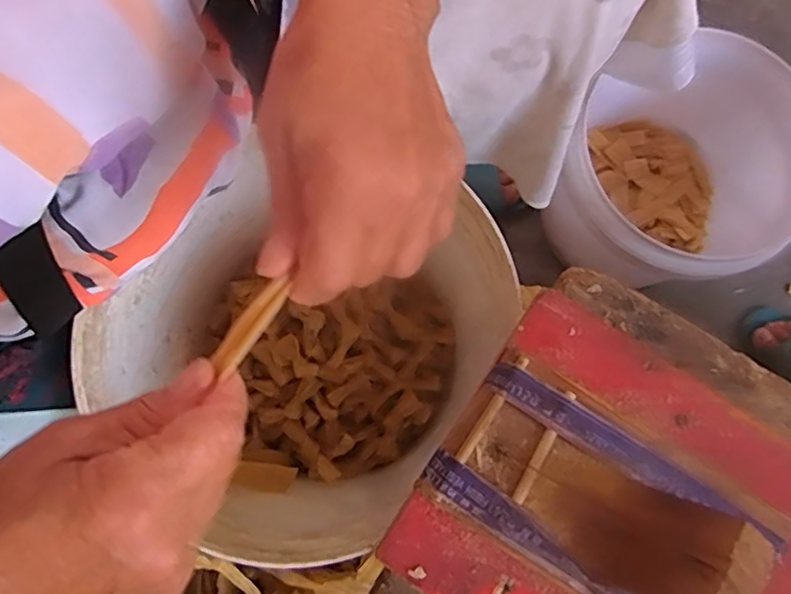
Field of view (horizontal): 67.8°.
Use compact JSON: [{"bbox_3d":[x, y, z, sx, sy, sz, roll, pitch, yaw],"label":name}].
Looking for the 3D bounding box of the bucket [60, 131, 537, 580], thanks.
[{"bbox_3d":[-0.066,0.046,0.527,0.283,0.272,0.269,0,80,0],"label":"bucket"}]

